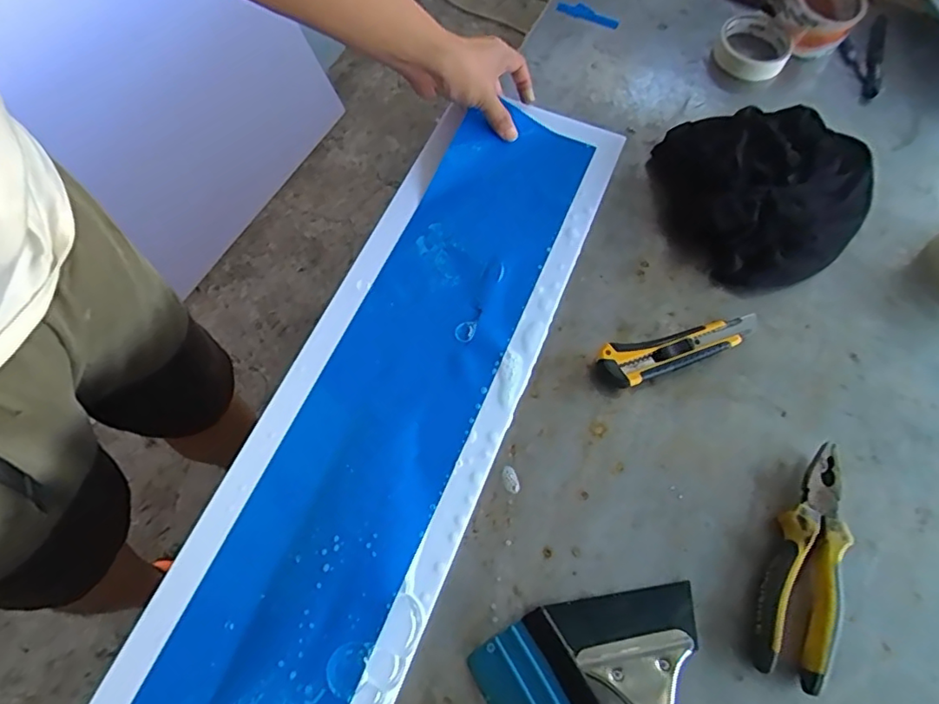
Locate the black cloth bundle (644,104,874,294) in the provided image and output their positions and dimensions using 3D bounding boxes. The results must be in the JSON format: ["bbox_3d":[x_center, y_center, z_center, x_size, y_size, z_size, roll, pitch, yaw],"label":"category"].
[{"bbox_3d":[0.311,-0.189,0.605,0.236,0.049,0.215,-42,73,-17],"label":"black cloth bundle"}]

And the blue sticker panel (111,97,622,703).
[{"bbox_3d":[-0.079,0.105,0.482,0.205,0.019,0.846,21,67,7],"label":"blue sticker panel"}]

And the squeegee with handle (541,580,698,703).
[{"bbox_3d":[0.131,0.267,0.411,0.114,0.034,0.177,-8,66,-4],"label":"squeegee with handle"}]

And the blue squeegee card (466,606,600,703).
[{"bbox_3d":[0.049,0.250,0.417,0.072,0.004,0.097,-36,61,1],"label":"blue squeegee card"}]

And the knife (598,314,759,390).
[{"bbox_3d":[0.200,-0.006,0.538,0.161,0.026,0.039,-18,67,-9],"label":"knife"}]

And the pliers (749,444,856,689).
[{"bbox_3d":[0.274,0.166,0.464,0.056,0.027,0.186,23,67,9],"label":"pliers"}]

